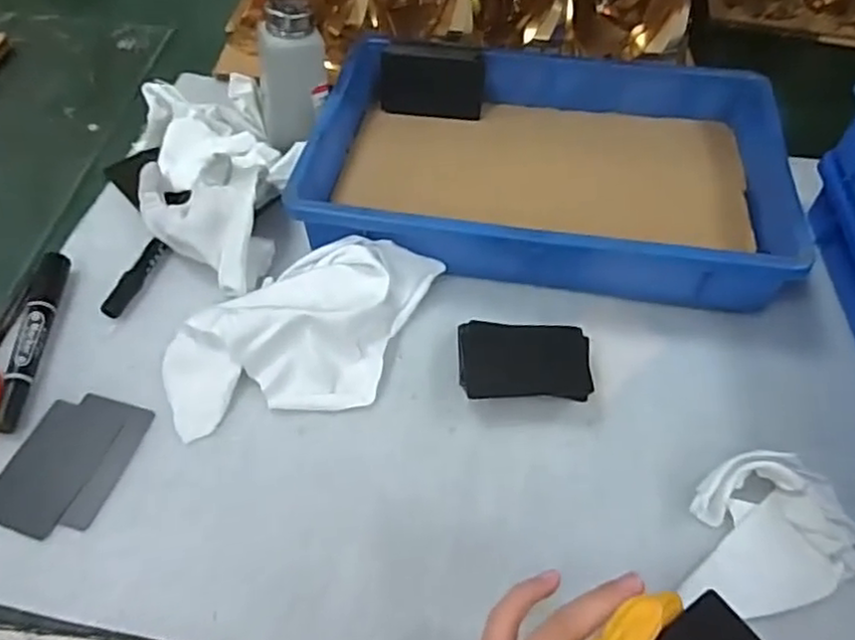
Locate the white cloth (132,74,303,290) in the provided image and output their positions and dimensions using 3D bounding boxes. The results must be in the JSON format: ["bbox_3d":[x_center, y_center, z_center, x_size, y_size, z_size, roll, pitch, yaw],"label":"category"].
[{"bbox_3d":[-0.179,-0.124,0.563,0.119,0.059,0.232,-16,57,-13],"label":"white cloth"}]

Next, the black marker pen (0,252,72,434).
[{"bbox_3d":[-0.284,0.011,0.487,0.021,0.017,0.145,-1,54,-5],"label":"black marker pen"}]

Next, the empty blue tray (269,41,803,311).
[{"bbox_3d":[0.097,-0.138,0.575,0.370,0.055,0.251,9,54,2],"label":"empty blue tray"}]

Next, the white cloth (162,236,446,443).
[{"bbox_3d":[-0.083,0.007,0.485,0.208,0.042,0.117,-16,57,-15],"label":"white cloth"}]

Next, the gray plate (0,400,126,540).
[{"bbox_3d":[-0.244,0.094,0.442,0.058,0.004,0.087,15,53,12],"label":"gray plate"}]

